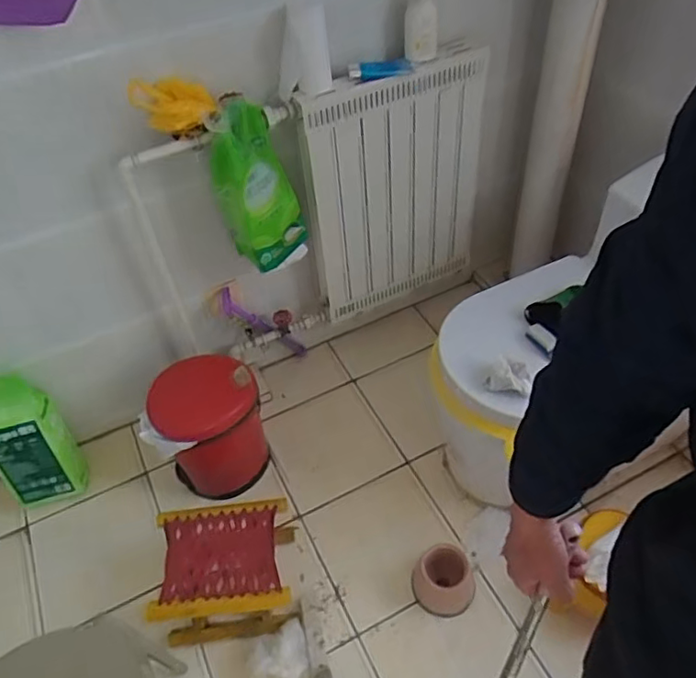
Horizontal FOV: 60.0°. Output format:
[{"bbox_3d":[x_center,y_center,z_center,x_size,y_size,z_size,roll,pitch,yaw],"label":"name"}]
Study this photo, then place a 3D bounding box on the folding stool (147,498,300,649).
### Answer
[{"bbox_3d":[-0.253,0.492,1.276,0.256,0.175,0.215,-7,48,-1],"label":"folding stool"}]

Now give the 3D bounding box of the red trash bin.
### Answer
[{"bbox_3d":[-0.319,0.224,1.434,0.241,0.319,0.201,-23,50,-15],"label":"red trash bin"}]

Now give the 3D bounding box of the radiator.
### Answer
[{"bbox_3d":[0.132,-0.355,1.504,0.489,0.606,0.091,-28,52,-19],"label":"radiator"}]

